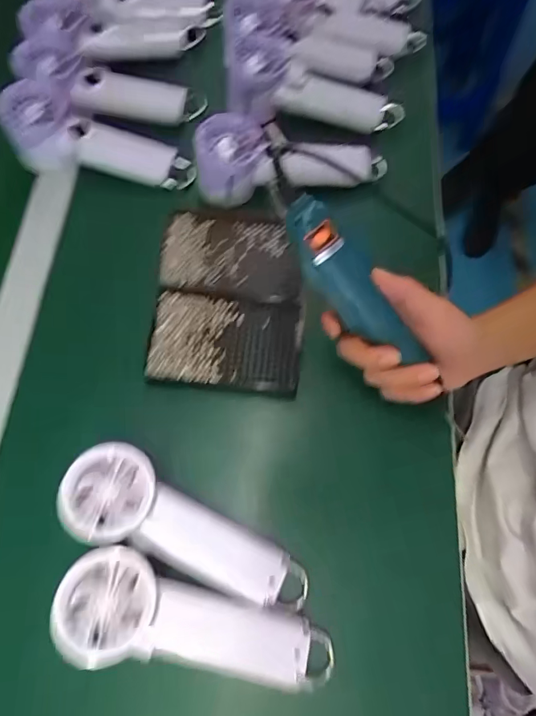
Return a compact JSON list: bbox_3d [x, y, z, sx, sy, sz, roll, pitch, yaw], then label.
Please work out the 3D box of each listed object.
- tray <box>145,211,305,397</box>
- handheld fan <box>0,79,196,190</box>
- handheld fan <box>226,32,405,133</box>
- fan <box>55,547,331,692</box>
[{"bbox_3d":[-0.037,-0.060,0.427,0.136,0.020,0.185,2,69,1],"label":"tray"},{"bbox_3d":[-0.178,-0.231,0.482,0.200,0.075,0.068,13,69,-13],"label":"handheld fan"},{"bbox_3d":[0.054,-0.294,0.492,0.193,0.035,0.091,8,68,-13],"label":"handheld fan"},{"bbox_3d":[-0.047,0.185,0.313,0.192,0.032,0.062,18,69,-9],"label":"fan"}]

